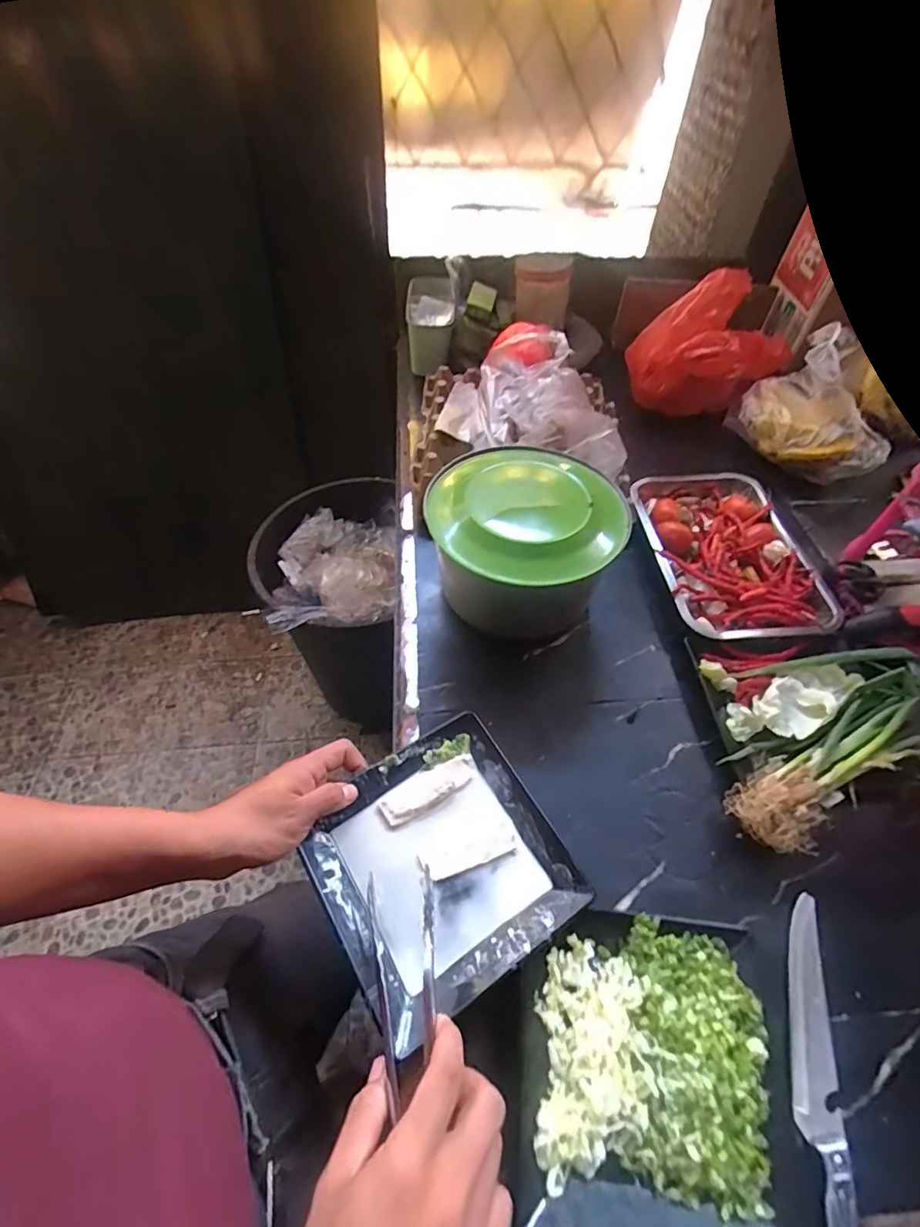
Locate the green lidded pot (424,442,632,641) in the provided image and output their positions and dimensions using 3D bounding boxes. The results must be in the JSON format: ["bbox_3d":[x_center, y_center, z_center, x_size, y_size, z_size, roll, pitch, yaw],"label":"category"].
[{"bbox_3d":[0.080,-0.089,0.631,0.204,0.148,0.226,-18,56,-13],"label":"green lidded pot"}]

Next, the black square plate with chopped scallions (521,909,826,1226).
[{"bbox_3d":[0.154,0.347,0.388,0.207,0.052,0.191,4,54,2],"label":"black square plate with chopped scallions"}]

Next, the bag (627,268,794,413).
[{"bbox_3d":[0.475,-0.488,0.921,0.296,0.171,0.141,-20,56,-14],"label":"bag"}]

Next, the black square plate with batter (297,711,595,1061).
[{"bbox_3d":[-0.015,0.213,0.440,0.195,0.038,0.190,-29,57,-18],"label":"black square plate with batter"}]

